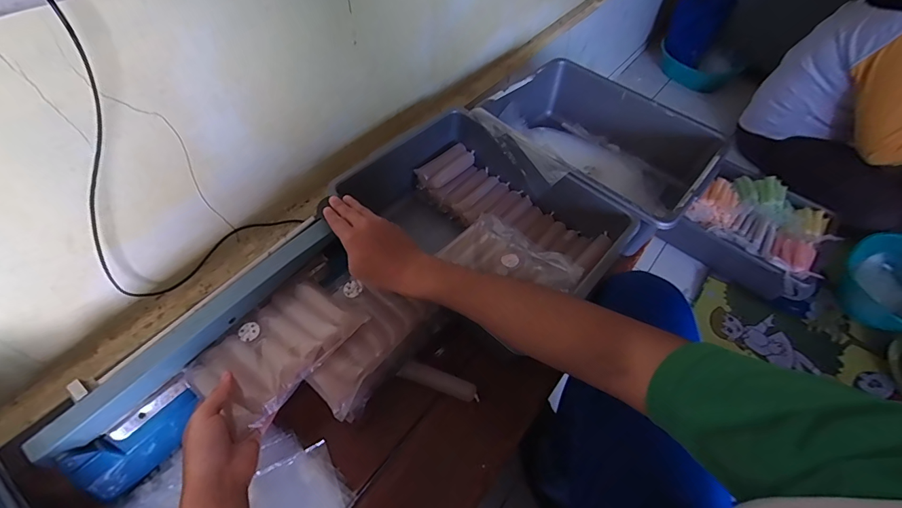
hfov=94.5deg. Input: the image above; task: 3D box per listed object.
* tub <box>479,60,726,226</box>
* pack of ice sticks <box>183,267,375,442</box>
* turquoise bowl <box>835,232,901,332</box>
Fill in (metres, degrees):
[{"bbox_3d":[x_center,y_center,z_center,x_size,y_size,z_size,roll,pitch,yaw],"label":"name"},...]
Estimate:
[{"bbox_3d":[0.251,-0.207,0.799,0.418,0.132,0.306,36,59,21],"label":"tub"},{"bbox_3d":[-0.210,0.110,0.503,0.120,0.033,0.177,35,59,21],"label":"pack of ice sticks"},{"bbox_3d":[1.136,0.078,1.051,0.308,0.098,0.246,-29,60,-23],"label":"turquoise bowl"}]

